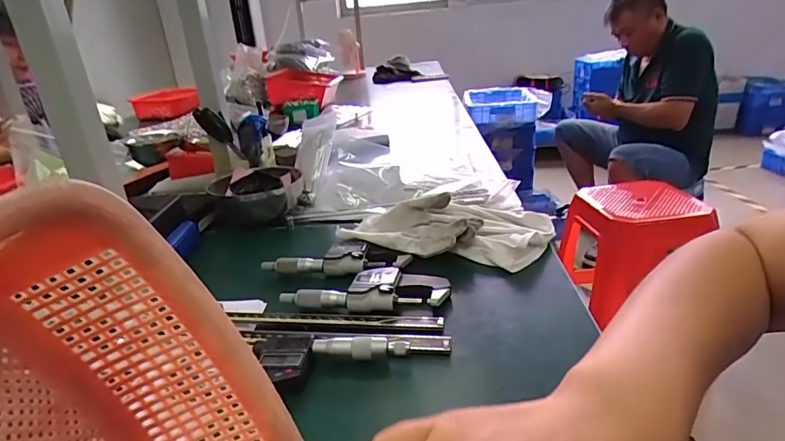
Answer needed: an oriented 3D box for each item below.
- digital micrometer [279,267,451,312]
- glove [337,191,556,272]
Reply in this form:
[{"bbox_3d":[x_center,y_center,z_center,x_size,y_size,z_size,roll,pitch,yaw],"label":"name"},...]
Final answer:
[{"bbox_3d":[-0.025,0.064,0.439,0.152,0.020,0.049,-3,23,5],"label":"digital micrometer"},{"bbox_3d":[0.070,0.000,0.542,0.217,0.048,0.149,6,25,25],"label":"glove"}]

